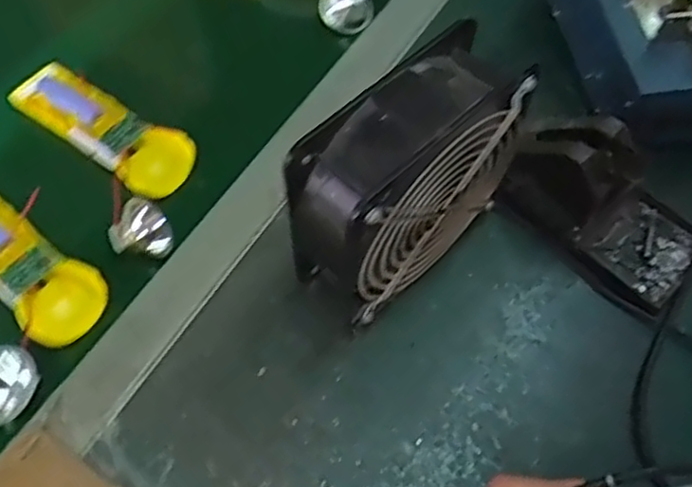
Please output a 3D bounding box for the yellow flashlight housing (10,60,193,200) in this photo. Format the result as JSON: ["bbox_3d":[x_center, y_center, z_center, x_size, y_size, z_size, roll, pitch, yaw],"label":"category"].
[{"bbox_3d":[-0.182,-0.087,0.522,0.153,0.024,0.052,33,65,17],"label":"yellow flashlight housing"}]

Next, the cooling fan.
[{"bbox_3d":[0.036,-0.033,0.425,0.142,0.155,0.063,-40,68,-21],"label":"cooling fan"}]

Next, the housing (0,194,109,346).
[{"bbox_3d":[-0.227,0.007,0.475,0.158,0.027,0.053,38,66,19],"label":"housing"}]

